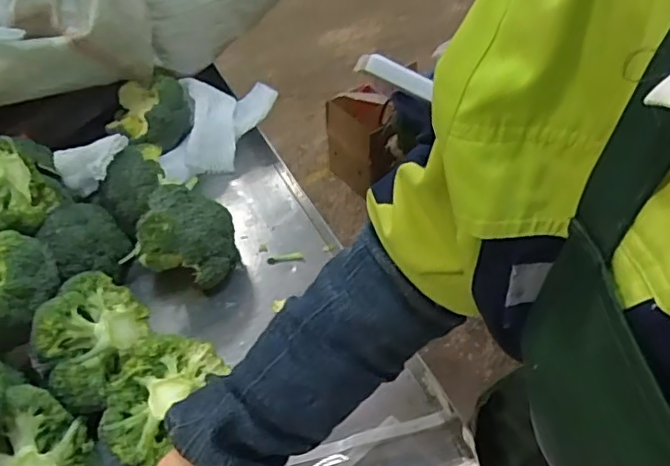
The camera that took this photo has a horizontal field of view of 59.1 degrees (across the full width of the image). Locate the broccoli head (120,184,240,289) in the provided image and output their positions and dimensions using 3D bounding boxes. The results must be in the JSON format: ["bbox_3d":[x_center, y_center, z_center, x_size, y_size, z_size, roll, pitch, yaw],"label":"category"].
[{"bbox_3d":[-0.178,0.008,0.700,0.101,0.100,0.098,-2,45,2],"label":"broccoli head"}]

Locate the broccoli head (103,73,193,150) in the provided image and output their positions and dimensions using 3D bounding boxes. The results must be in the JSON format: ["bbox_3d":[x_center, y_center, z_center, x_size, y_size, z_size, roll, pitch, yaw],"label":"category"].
[{"bbox_3d":[-0.280,-0.184,0.894,0.127,0.084,0.090,-13,46,-9],"label":"broccoli head"}]

